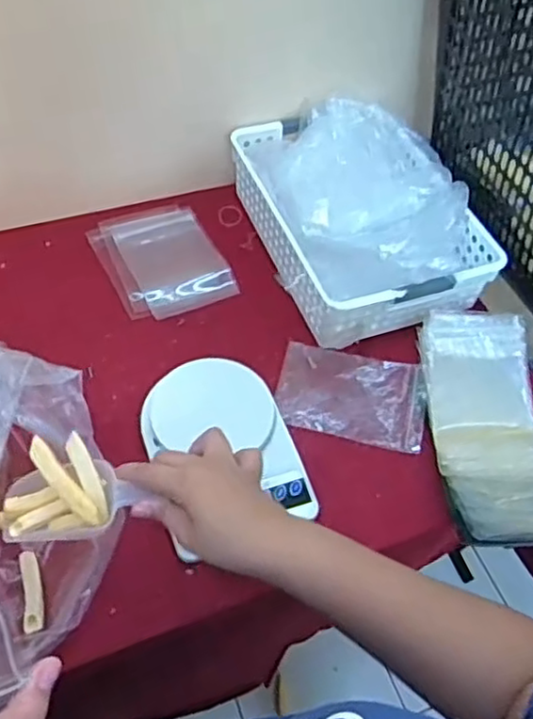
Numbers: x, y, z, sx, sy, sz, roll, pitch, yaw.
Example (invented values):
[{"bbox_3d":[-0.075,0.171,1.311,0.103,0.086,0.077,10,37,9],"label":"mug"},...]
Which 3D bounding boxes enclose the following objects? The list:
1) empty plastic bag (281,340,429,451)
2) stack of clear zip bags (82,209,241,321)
[{"bbox_3d":[0.086,0.033,0.667,0.143,0.014,0.101,14,55,5],"label":"empty plastic bag"},{"bbox_3d":[-0.121,-0.117,0.766,0.126,0.010,0.161,-21,59,-18],"label":"stack of clear zip bags"}]

